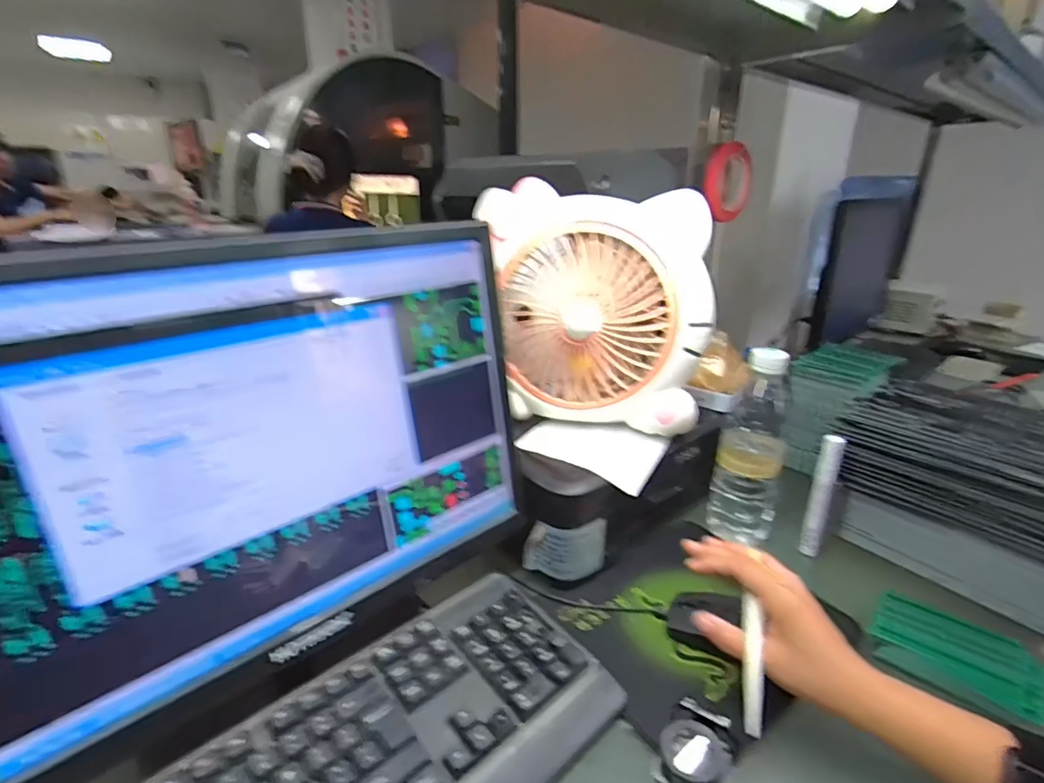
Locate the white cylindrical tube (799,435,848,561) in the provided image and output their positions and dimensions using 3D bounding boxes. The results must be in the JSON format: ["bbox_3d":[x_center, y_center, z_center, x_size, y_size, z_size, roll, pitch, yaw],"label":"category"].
[{"bbox_3d":[0.323,0.112,0.563,0.021,0.142,0.017,12,25,27],"label":"white cylindrical tube"}]

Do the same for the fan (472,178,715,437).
[{"bbox_3d":[0.074,-0.081,0.560,0.236,0.238,0.082,9,24,22],"label":"fan"}]

